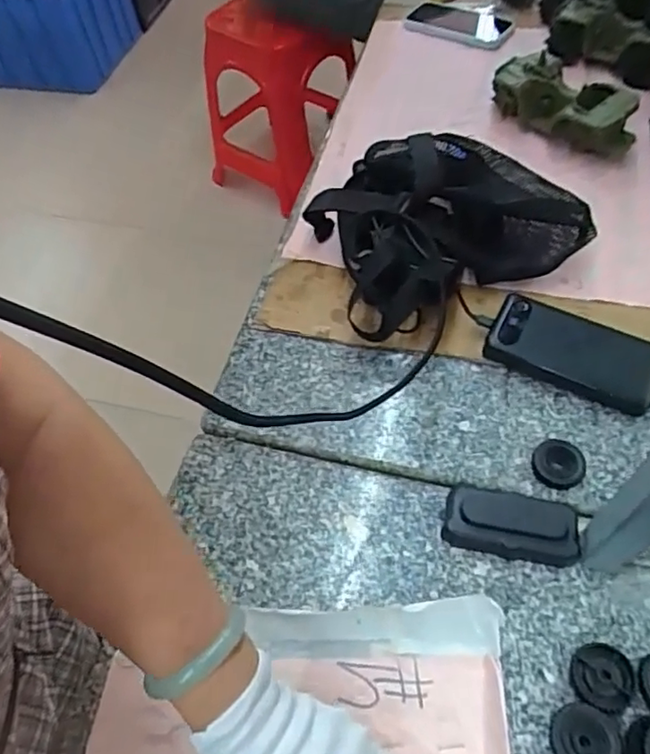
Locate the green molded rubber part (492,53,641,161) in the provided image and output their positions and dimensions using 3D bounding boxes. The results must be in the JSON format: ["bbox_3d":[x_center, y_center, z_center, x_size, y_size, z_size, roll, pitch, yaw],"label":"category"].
[{"bbox_3d":[0.296,-0.342,0.748,0.071,0.061,0.187,-34,61,-18],"label":"green molded rubber part"}]

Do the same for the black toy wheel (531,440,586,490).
[{"bbox_3d":[0.205,0.077,0.517,0.043,0.014,0.044,-1,56,2],"label":"black toy wheel"}]

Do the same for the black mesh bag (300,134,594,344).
[{"bbox_3d":[0.122,-0.163,0.632,0.247,0.094,0.190,-25,58,-13],"label":"black mesh bag"}]

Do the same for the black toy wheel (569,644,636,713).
[{"bbox_3d":[0.202,0.218,0.427,0.041,0.013,0.042,-1,56,2],"label":"black toy wheel"}]

